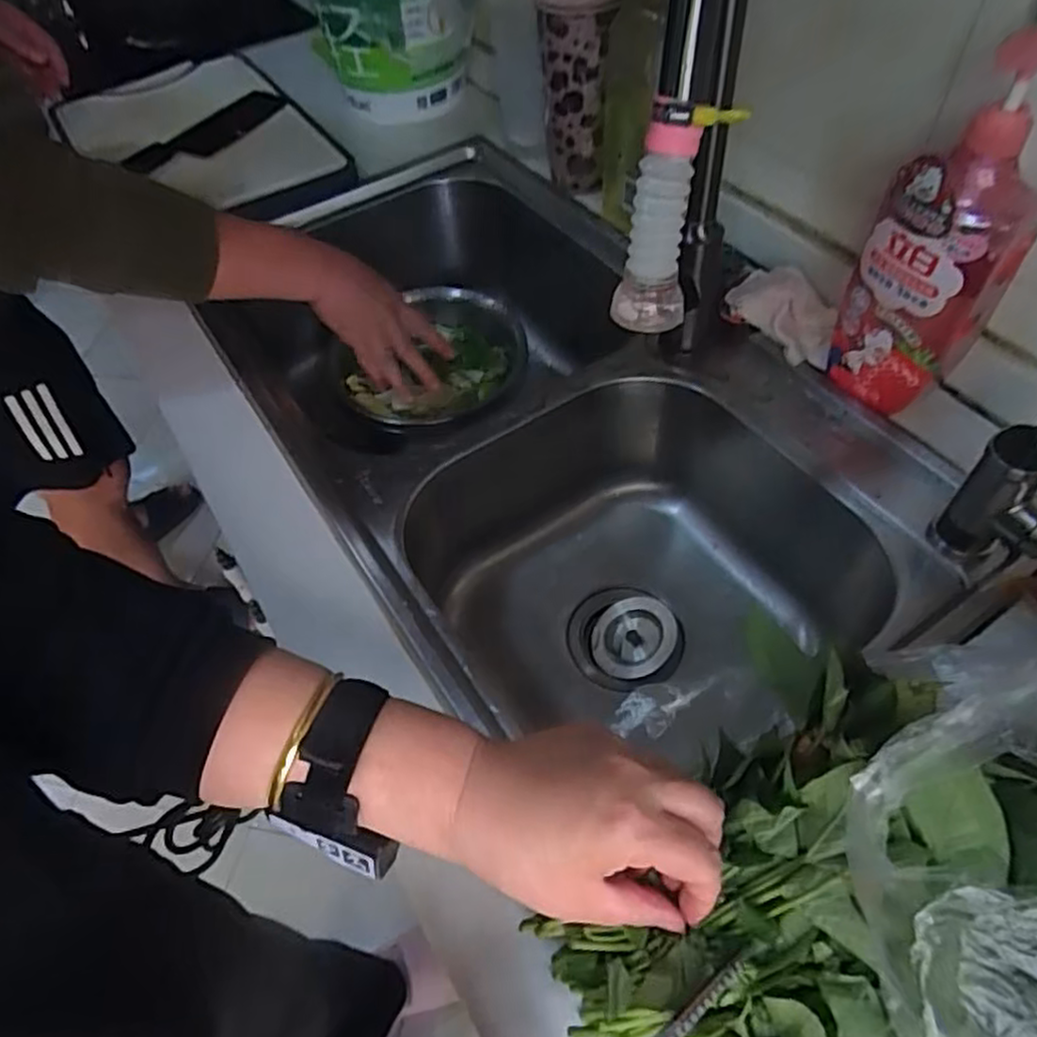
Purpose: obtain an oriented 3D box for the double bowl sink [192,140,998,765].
[{"bbox_3d":[-0.010,-0.100,0.749,0.423,0.192,0.756,-29,56,-16],"label":"double bowl sink"}]

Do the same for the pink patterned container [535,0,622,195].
[{"bbox_3d":[0.067,-0.458,0.765,0.084,0.203,0.090,7,55,10],"label":"pink patterned container"}]

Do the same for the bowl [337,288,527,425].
[{"bbox_3d":[-0.084,-0.183,0.850,0.201,0.059,0.216,-3,54,3],"label":"bowl"}]

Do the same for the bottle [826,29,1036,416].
[{"bbox_3d":[0.305,-0.194,0.520,0.055,0.252,0.099,-34,58,-18],"label":"bottle"}]

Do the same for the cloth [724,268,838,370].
[{"bbox_3d":[0.252,-0.189,0.662,0.078,0.029,0.103,-40,91,-14],"label":"cloth"}]

